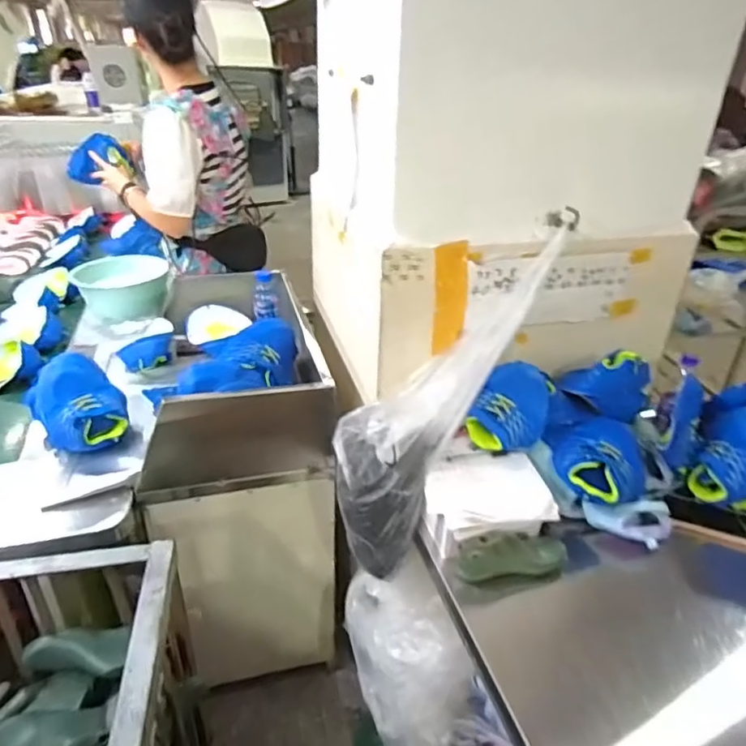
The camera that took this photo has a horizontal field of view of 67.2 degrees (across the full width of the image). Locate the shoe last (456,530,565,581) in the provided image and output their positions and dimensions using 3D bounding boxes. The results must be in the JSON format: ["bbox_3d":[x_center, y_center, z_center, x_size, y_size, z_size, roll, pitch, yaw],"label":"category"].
[{"bbox_3d":[0.226,0.286,0.904,0.186,0.065,0.070,-6,30,-13],"label":"shoe last"}]

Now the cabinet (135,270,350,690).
[{"bbox_3d":[-0.341,0.261,1.504,0.397,0.831,0.653,-5,30,-13],"label":"cabinet"}]

